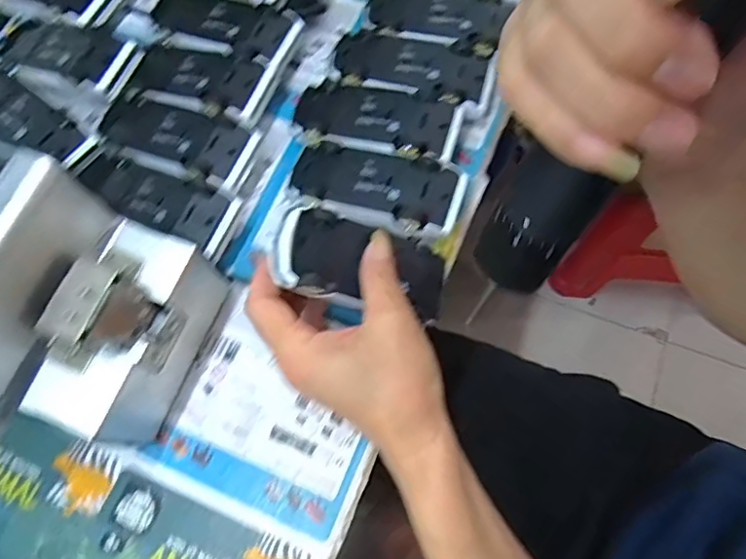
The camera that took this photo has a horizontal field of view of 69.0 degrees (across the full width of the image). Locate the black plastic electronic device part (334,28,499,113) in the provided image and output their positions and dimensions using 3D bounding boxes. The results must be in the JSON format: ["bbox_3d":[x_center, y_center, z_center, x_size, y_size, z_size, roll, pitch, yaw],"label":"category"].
[{"bbox_3d":[0.031,-0.168,0.419,0.124,0.013,0.058,17,72,9],"label":"black plastic electronic device part"}]

